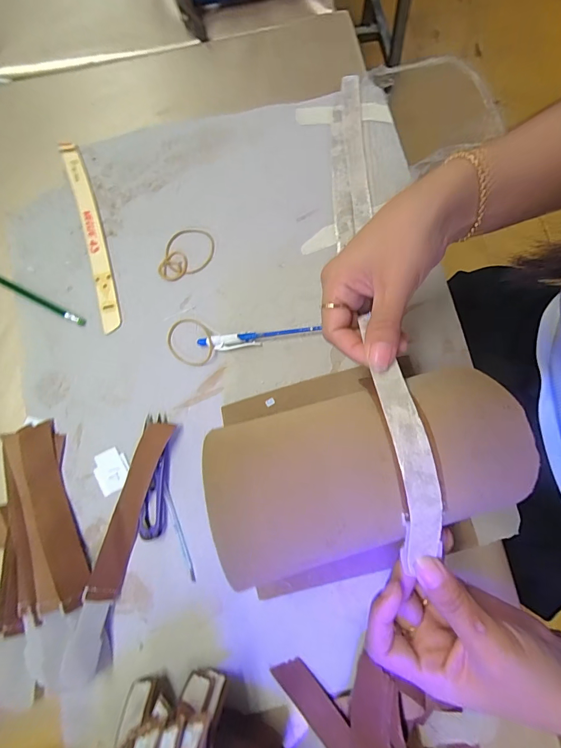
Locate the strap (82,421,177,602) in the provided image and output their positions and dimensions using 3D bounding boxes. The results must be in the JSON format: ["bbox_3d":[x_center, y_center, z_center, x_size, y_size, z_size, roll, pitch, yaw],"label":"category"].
[{"bbox_3d":[-0.126,0.111,0.311,0.026,0.011,0.145,16,80,3],"label":"strap"}]

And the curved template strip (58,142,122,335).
[{"bbox_3d":[-0.184,-0.139,0.360,0.021,0.005,0.204,-17,80,-3],"label":"curved template strip"}]

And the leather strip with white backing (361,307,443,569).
[{"bbox_3d":[0.074,0.052,0.213,0.023,0.037,0.113,-10,82,-1],"label":"leather strip with white backing"}]

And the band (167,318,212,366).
[{"bbox_3d":[-0.083,-0.029,0.338,0.039,0.008,0.047,-30,81,-5],"label":"band"}]

